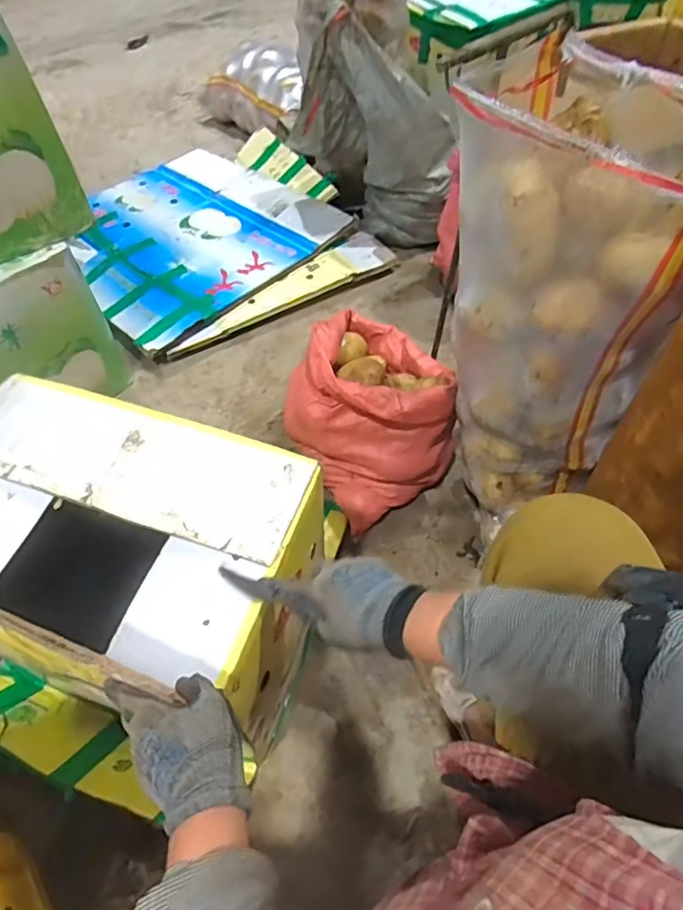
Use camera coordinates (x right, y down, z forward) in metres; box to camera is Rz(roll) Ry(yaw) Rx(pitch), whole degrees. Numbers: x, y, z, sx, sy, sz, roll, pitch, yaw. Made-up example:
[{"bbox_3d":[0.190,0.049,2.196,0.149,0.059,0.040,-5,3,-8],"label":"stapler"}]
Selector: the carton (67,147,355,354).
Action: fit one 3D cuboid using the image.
[{"bbox_3d":[-0.425,-0.607,1.536,0.632,0.034,0.684,-40,61,-21],"label":"carton"}]

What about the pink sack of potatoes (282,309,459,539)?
[{"bbox_3d":[0.044,-0.088,1.035,0.268,0.282,0.300,-28,57,-18],"label":"pink sack of potatoes"}]

